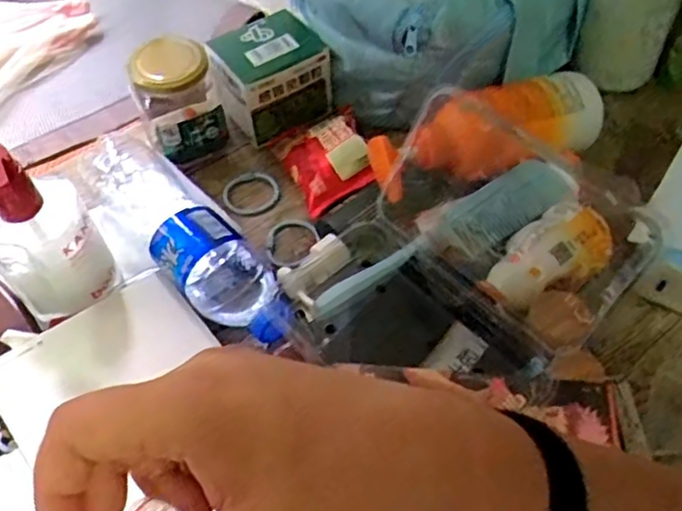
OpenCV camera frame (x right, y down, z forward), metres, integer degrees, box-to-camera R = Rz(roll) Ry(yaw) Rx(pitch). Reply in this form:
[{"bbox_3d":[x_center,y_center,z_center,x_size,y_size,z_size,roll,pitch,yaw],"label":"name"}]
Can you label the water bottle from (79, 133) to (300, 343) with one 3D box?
[{"bbox_3d":[-0.118,-0.014,0.503,0.068,0.057,0.231,-36,61,-21],"label":"water bottle"}]

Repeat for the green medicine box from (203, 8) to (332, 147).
[{"bbox_3d":[-0.064,-0.162,0.586,0.094,0.074,0.080,-34,60,-19],"label":"green medicine box"}]

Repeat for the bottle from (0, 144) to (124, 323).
[{"bbox_3d":[-0.209,-0.020,0.437,0.070,0.124,0.057,-39,62,-22],"label":"bottle"}]

